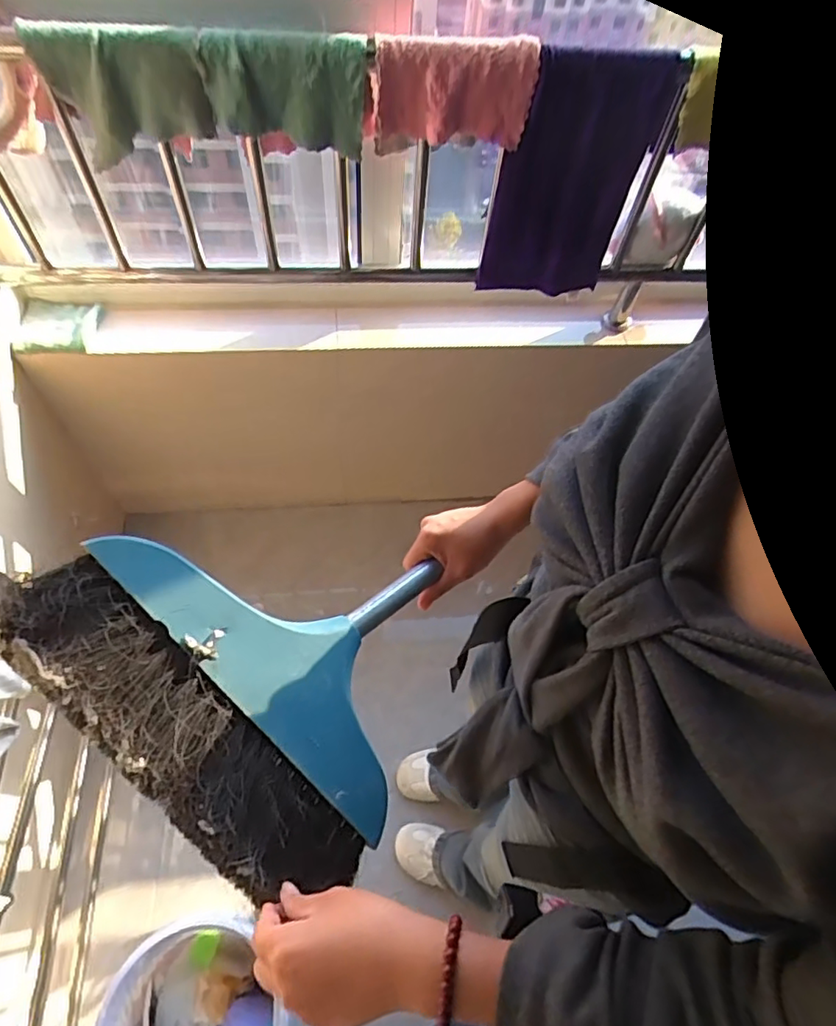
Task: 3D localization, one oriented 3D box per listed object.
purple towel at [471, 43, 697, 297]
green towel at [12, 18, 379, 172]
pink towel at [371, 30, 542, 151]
[{"bbox_3d":[0.240,-0.522,0.933,0.232,0.367,0.024,-5,59,-8],"label":"purple towel"},{"bbox_3d":[-0.287,-0.582,0.801,0.423,0.141,0.070,0,59,-5],"label":"green towel"},{"bbox_3d":[0.052,-0.574,0.799,0.211,0.122,0.042,3,58,-3],"label":"pink towel"}]

